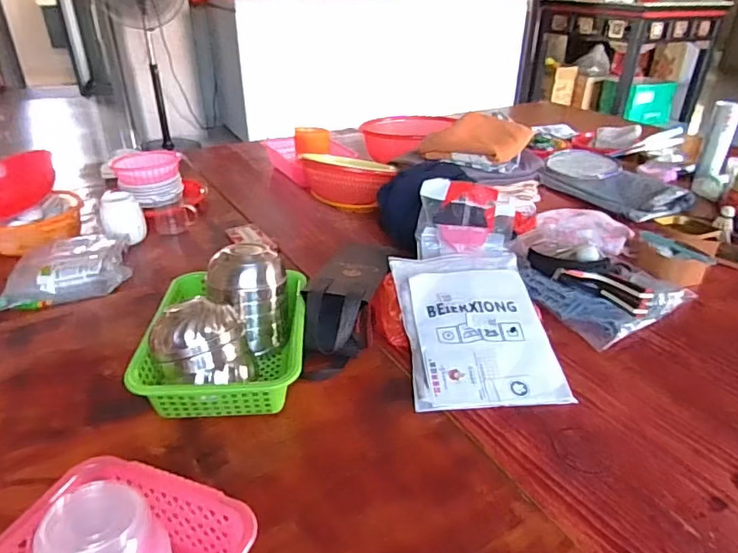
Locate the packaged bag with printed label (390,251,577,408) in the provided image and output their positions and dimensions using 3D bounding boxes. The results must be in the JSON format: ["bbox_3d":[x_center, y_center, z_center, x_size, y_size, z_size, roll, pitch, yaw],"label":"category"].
[{"bbox_3d":[0.165,0.071,0.836,0.216,0.023,0.310,-4,45,-3],"label":"packaged bag with printed label"}]

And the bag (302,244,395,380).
[{"bbox_3d":[-0.045,0.052,0.845,0.107,0.098,0.226,7,31,10],"label":"bag"}]

